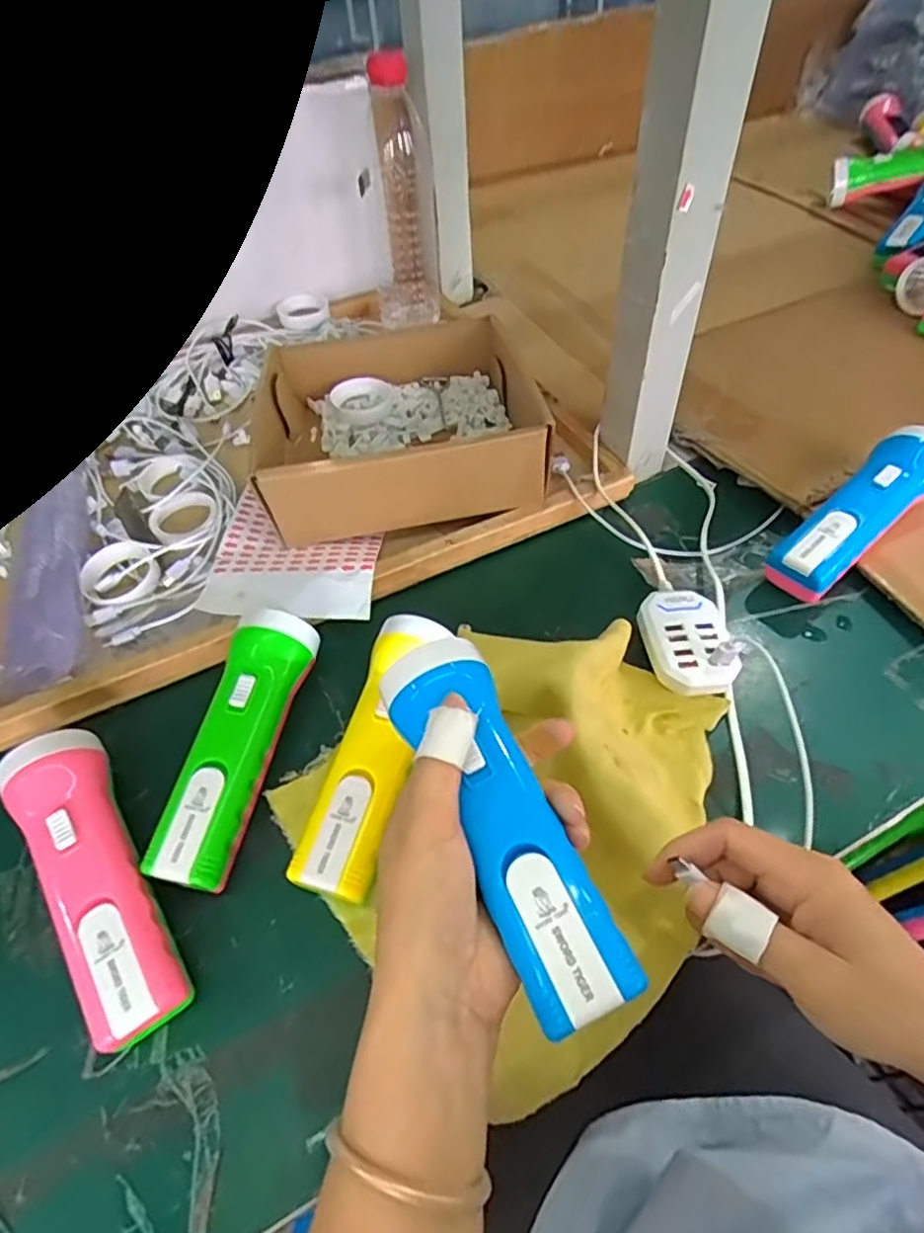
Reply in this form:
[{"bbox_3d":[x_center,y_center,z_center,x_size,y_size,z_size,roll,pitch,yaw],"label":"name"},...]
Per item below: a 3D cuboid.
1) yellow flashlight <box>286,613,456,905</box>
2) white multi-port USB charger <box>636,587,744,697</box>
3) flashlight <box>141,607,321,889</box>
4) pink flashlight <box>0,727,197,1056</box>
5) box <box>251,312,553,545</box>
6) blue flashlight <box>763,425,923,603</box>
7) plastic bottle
[{"bbox_3d":[-0.049,0.077,0.370,0.048,0.052,0.158,12,53,13],"label":"yellow flashlight"},{"bbox_3d":[0.146,0.018,0.423,0.051,0.025,0.077,-7,55,-3],"label":"white multi-port USB charger"},{"bbox_3d":[-0.132,0.073,0.379,0.047,0.048,0.160,10,55,9],"label":"flashlight"},{"bbox_3d":[-0.191,0.136,0.342,0.050,0.042,0.169,-32,59,-20],"label":"pink flashlight"},{"bbox_3d":[-0.056,-0.171,0.528,0.204,0.072,0.215,-9,55,-5],"label":"box"},{"bbox_3d":[0.283,-0.071,0.463,0.166,0.057,0.050,-36,57,-23],"label":"blue flashlight"},{"bbox_3d":[-0.057,-0.409,0.624,0.059,0.194,0.075,3,51,6],"label":"plastic bottle"}]

